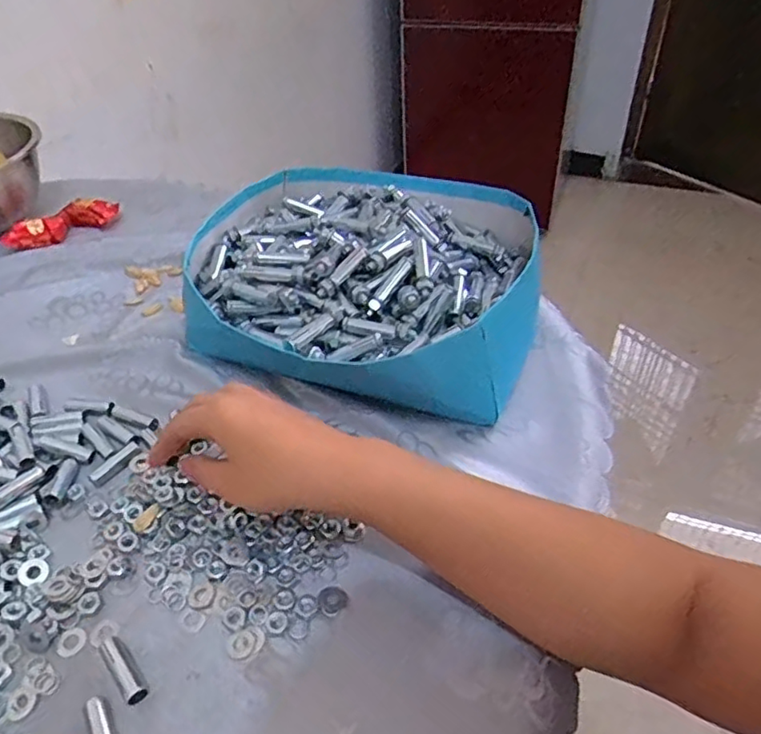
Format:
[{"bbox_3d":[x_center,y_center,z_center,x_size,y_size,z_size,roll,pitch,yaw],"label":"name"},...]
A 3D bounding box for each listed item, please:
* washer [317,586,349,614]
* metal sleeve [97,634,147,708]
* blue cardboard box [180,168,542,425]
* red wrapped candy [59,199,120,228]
[{"bbox_3d":[-0.029,0.140,0.362,0.017,0.004,0.016,-1,41,1],"label":"washer"},{"bbox_3d":[-0.141,0.166,0.331,0.012,0.008,0.041,-31,49,-29],"label":"metal sleeve"},{"bbox_3d":[-0.012,-0.079,0.532,0.285,0.093,0.275,10,43,13],"label":"blue cardboard box"},{"bbox_3d":[-0.351,-0.187,0.723,0.065,0.025,0.030,-3,41,-2],"label":"red wrapped candy"}]

